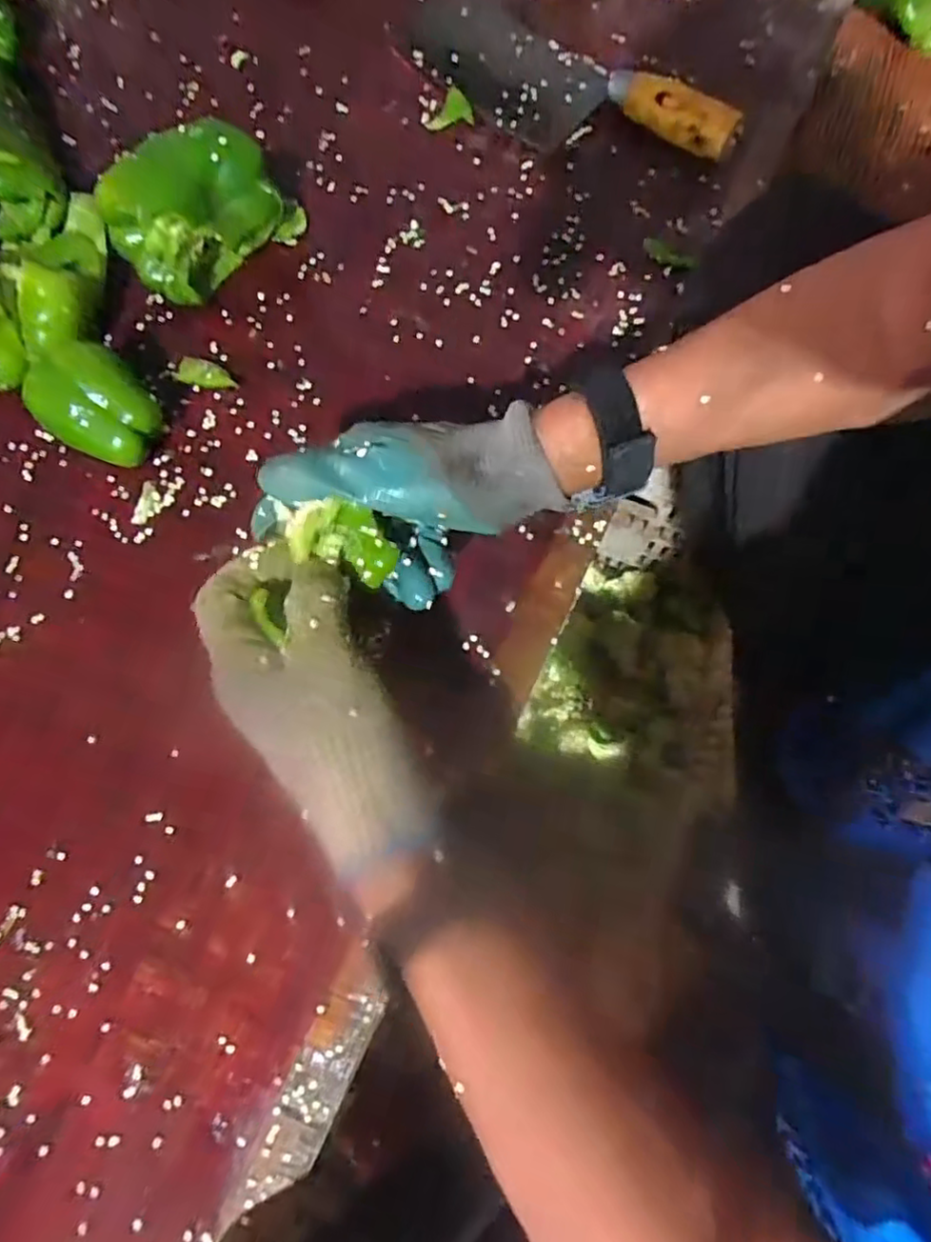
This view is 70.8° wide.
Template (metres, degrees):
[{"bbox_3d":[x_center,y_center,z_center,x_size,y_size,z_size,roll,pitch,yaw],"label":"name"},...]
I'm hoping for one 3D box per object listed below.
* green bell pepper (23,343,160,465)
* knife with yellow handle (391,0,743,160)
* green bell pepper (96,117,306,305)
[{"bbox_3d":[-0.230,-0.132,0.416,0.066,0.058,0.060,0,78,1],"label":"green bell pepper"},{"bbox_3d":[0.064,-0.391,0.479,0.265,0.033,0.084,38,82,8],"label":"knife with yellow handle"},{"bbox_3d":[-0.172,-0.272,0.438,0.116,0.078,0.070,-43,81,-7],"label":"green bell pepper"}]

